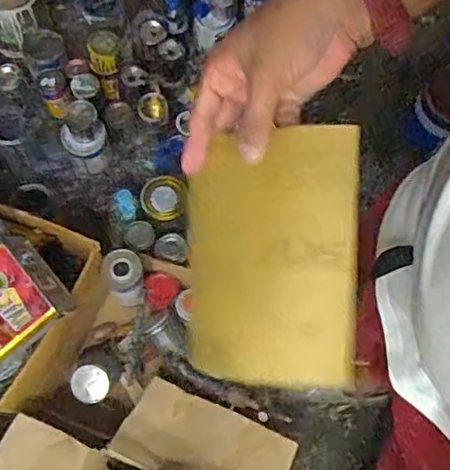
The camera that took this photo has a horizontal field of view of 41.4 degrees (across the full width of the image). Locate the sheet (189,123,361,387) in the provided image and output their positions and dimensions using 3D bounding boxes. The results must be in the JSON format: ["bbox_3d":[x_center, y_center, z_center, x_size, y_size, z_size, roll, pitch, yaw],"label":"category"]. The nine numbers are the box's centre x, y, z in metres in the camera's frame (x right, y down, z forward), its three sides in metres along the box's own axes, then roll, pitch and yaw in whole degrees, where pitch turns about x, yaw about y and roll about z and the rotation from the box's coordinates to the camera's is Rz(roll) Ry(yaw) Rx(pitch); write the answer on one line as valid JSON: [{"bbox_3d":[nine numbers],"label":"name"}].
[{"bbox_3d":[0.030,0.016,0.445,0.132,0.025,0.183,1,89,22],"label":"sheet"}]

